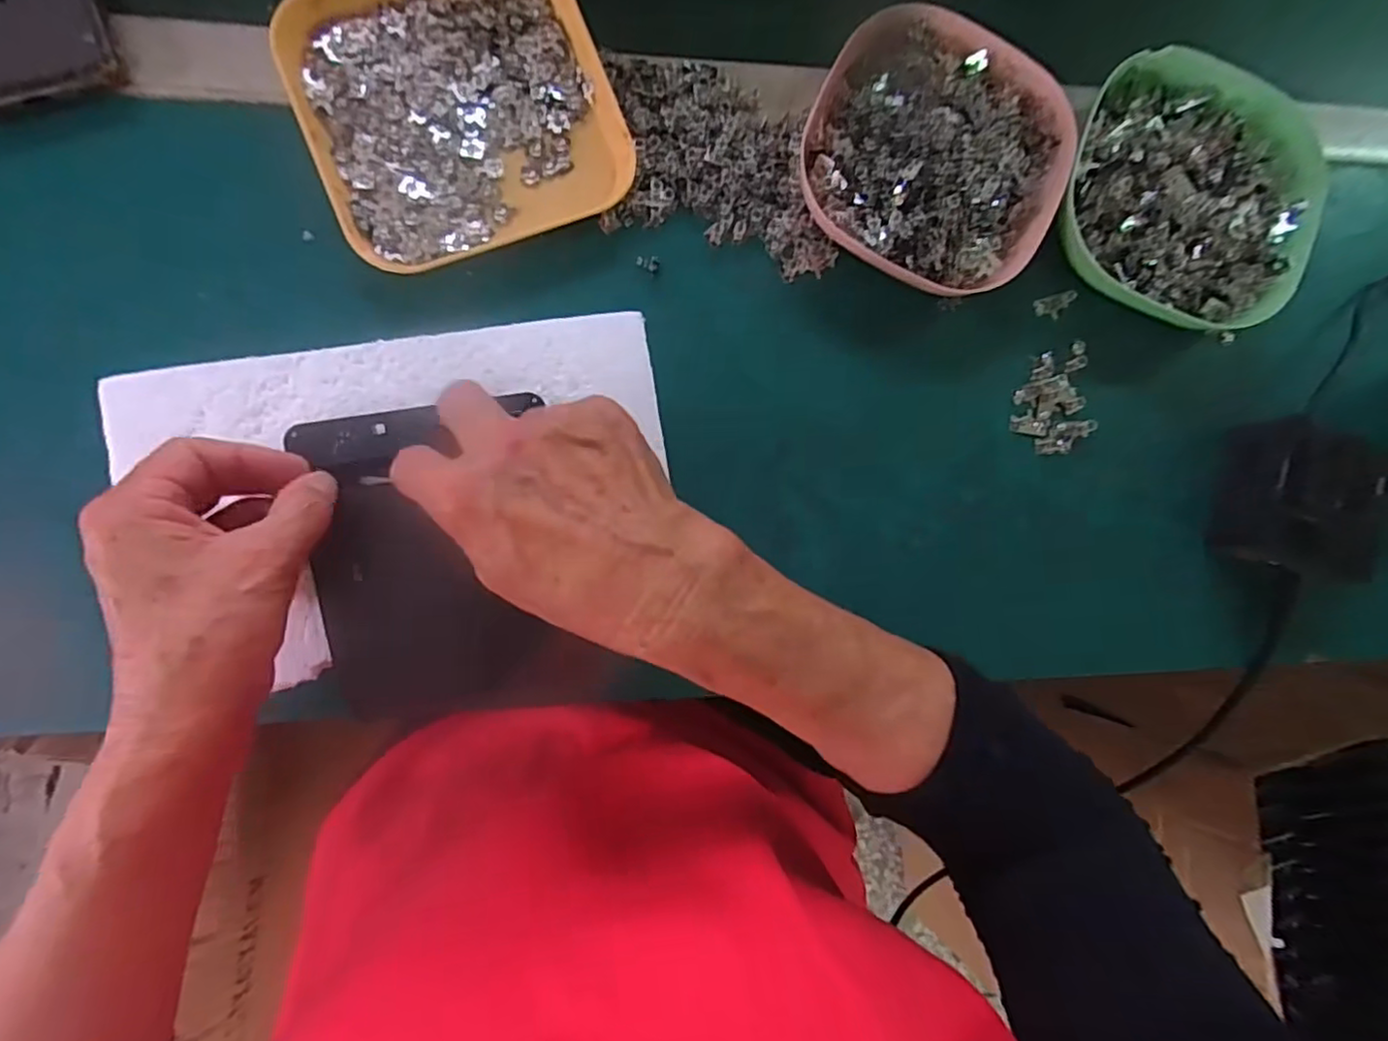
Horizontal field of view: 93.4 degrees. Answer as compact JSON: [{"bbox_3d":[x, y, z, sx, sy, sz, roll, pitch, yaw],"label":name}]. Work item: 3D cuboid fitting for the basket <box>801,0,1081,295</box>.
[{"bbox_3d":[0.127,-0.192,0.343,0.136,0.034,0.137,21,84,-7],"label":"basket"}]

